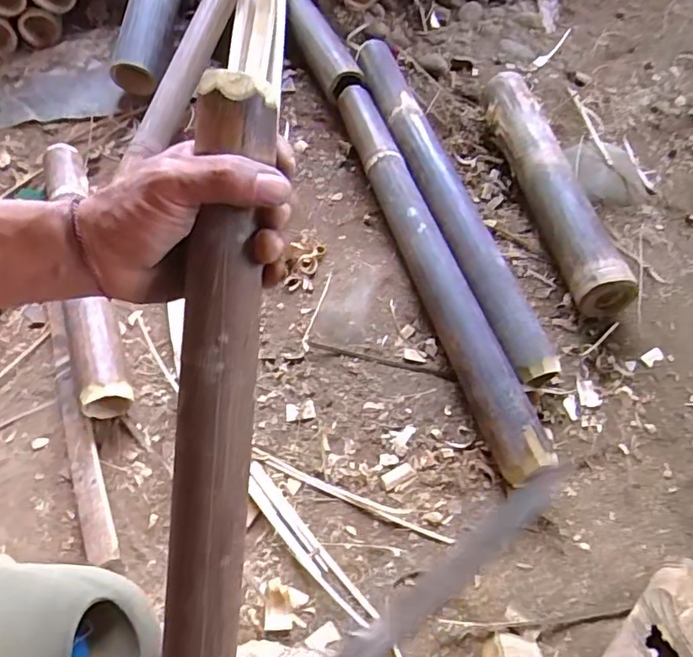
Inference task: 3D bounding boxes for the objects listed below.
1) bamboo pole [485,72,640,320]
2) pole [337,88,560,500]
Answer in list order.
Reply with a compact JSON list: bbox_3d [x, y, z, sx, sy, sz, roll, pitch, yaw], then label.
[{"bbox_3d":[0.245,-0.186,0.691,0.064,0.069,0.395,-6,56,-7],"label":"bamboo pole"},{"bbox_3d":[0.089,-0.091,0.624,0.053,0.059,0.551,-12,56,-11],"label":"pole"}]

